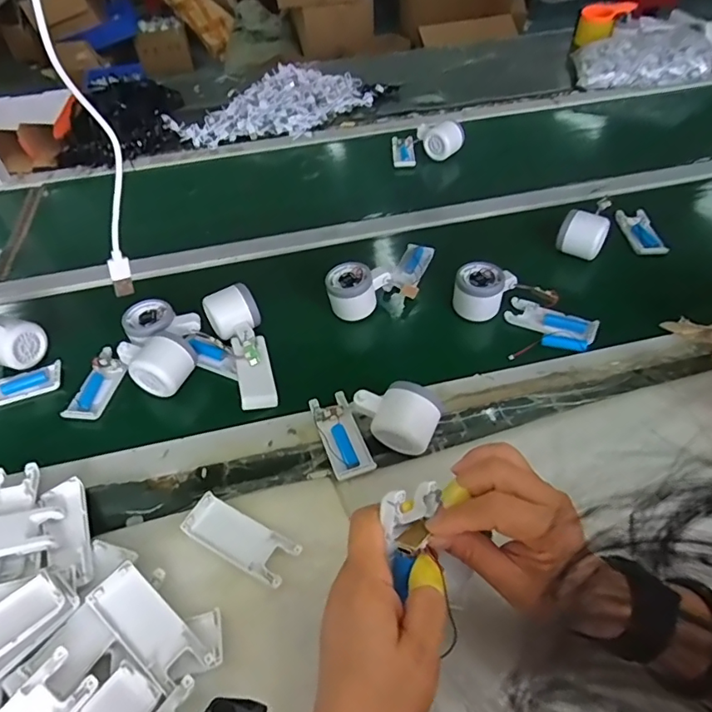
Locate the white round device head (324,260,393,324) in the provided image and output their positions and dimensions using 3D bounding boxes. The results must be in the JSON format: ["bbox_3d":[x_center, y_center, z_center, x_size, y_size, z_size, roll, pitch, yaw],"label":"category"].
[{"bbox_3d":[0.004,-0.088,0.644,0.082,0.059,0.051,-30,53,-22],"label":"white round device head"}]

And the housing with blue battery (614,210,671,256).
[{"bbox_3d":[0.414,-0.184,0.730,0.041,0.024,0.105,0,48,4],"label":"housing with blue battery"}]

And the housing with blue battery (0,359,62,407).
[{"bbox_3d":[-0.403,0.037,0.592,0.103,0.014,0.042,-20,49,-13],"label":"housing with blue battery"}]

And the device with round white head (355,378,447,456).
[{"bbox_3d":[0.041,0.060,0.500,0.083,0.059,0.060,22,53,22],"label":"device with round white head"}]

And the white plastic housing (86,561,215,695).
[{"bbox_3d":[-0.158,0.206,0.381,0.101,0.020,0.039,30,57,28],"label":"white plastic housing"}]

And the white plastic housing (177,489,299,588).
[{"bbox_3d":[-0.100,0.157,0.434,0.103,0.007,0.040,22,53,22],"label":"white plastic housing"}]

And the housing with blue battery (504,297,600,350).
[{"bbox_3d":[0.235,-0.035,0.610,0.104,0.017,0.060,18,51,19],"label":"housing with blue battery"}]

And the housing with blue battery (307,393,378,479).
[{"bbox_3d":[-0.016,0.080,0.512,0.040,0.020,0.101,-17,49,-11],"label":"housing with blue battery"}]

